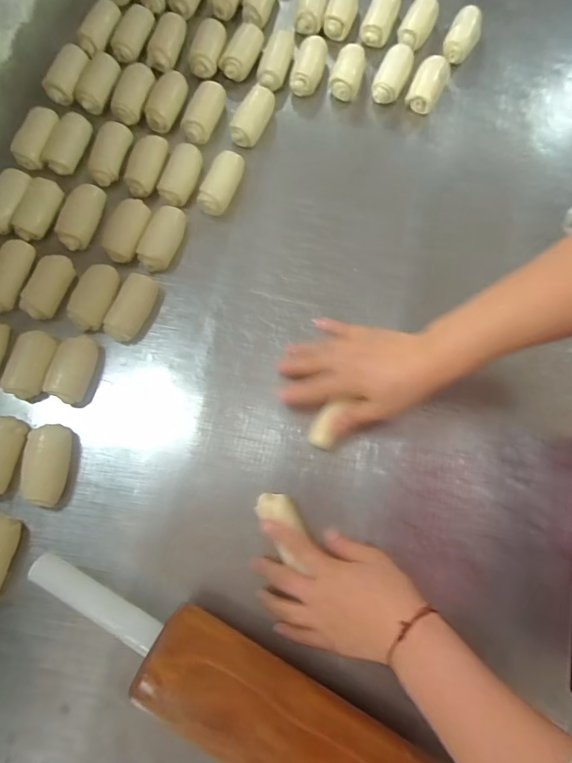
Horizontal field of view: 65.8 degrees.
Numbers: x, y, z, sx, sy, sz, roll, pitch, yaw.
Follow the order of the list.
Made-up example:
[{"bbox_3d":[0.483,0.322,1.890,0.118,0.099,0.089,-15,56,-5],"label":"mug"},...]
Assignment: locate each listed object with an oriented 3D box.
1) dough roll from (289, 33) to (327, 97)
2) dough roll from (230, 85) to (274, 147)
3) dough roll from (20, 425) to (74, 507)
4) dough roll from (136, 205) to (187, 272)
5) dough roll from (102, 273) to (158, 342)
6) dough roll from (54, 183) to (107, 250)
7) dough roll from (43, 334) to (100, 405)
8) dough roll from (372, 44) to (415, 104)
[{"bbox_3d":[0.030,-0.400,0.563,0.041,0.036,0.079,10,73,3],"label":"dough roll"},{"bbox_3d":[-0.038,-0.318,0.527,0.029,0.025,0.074,31,89,10],"label":"dough roll"},{"bbox_3d":[-0.233,0.080,0.431,0.037,0.025,0.076,-2,74,-1],"label":"dough roll"},{"bbox_3d":[-0.140,-0.160,0.497,0.038,0.032,0.071,19,75,5],"label":"dough roll"},{"bbox_3d":[-0.162,-0.077,0.471,0.032,0.036,0.070,25,76,7],"label":"dough roll"},{"bbox_3d":[-0.229,-0.186,0.494,0.029,0.025,0.076,22,85,7],"label":"dough roll"},{"bbox_3d":[-0.220,-0.014,0.458,0.035,0.028,0.068,16,75,4],"label":"dough roll"},{"bbox_3d":[0.131,-0.381,0.552,0.037,0.032,0.073,24,72,8],"label":"dough roll"}]

